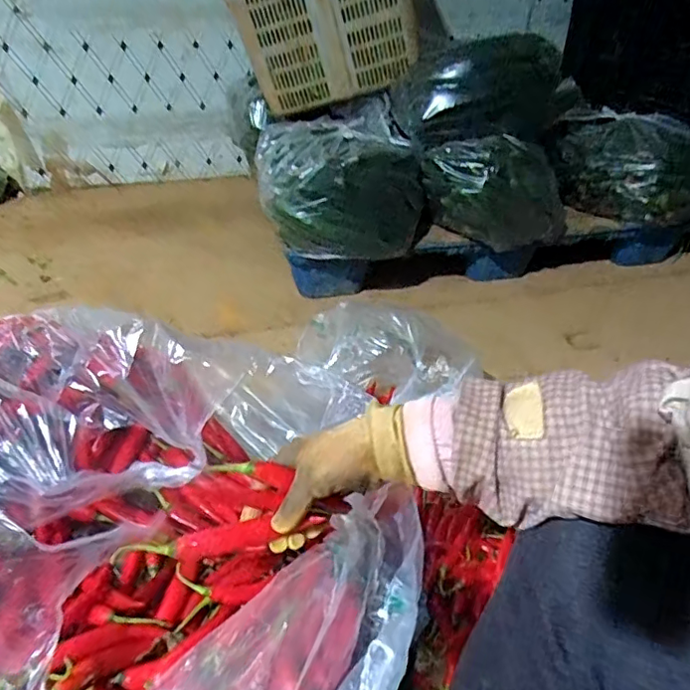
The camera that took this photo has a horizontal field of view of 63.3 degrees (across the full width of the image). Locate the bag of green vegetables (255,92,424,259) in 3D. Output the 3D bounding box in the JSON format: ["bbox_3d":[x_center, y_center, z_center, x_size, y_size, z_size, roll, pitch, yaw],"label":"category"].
[{"bbox_3d":[-0.017,-0.411,1.395,0.383,0.250,0.379,-5,36,-8],"label":"bag of green vegetables"}]

